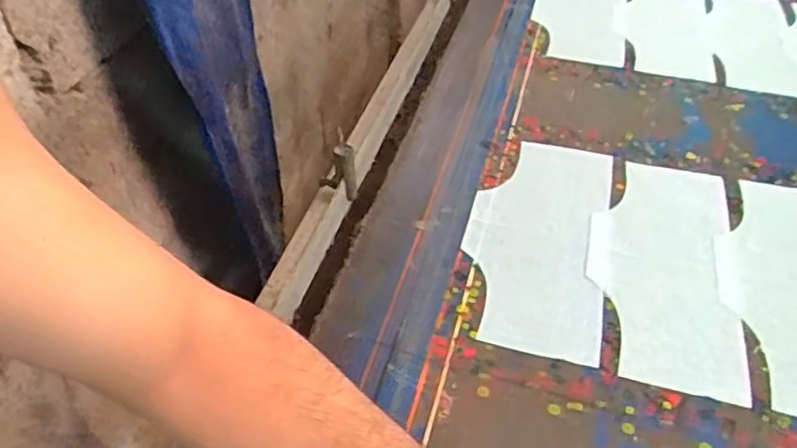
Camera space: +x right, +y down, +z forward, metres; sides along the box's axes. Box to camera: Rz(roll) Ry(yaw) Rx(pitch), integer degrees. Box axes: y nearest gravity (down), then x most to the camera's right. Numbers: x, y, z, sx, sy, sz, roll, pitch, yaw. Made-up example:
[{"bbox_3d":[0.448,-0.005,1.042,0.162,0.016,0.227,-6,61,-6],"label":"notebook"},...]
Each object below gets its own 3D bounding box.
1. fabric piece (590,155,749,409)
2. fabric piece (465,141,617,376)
[{"bbox_3d":[0.264,0.028,0.659,0.139,0.004,0.311,12,44,11],"label":"fabric piece"},{"bbox_3d":[0.143,0.002,0.663,0.134,0.006,0.295,12,44,11],"label":"fabric piece"}]

